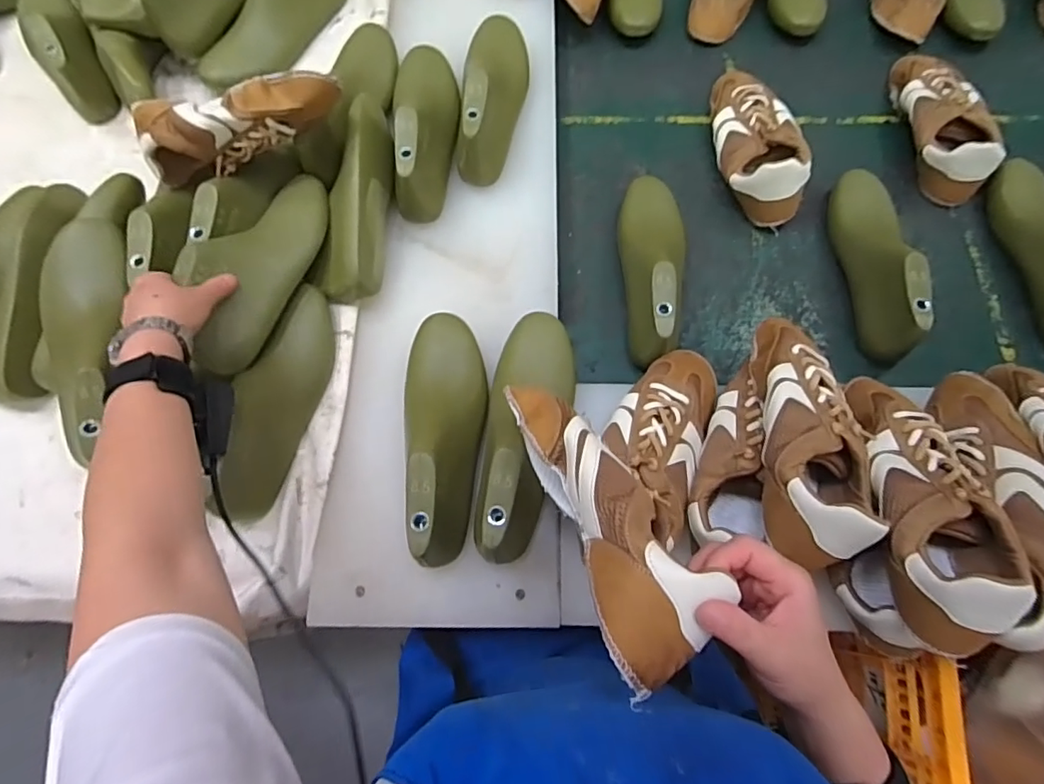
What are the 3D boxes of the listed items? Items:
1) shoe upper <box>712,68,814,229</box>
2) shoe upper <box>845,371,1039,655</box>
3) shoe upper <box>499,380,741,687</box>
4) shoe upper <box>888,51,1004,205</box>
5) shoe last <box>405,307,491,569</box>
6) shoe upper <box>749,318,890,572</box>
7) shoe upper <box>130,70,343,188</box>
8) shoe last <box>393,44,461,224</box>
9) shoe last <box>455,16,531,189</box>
[{"bbox_3d":[0.311,-0.339,0.720,0.096,0.071,0.248,-2,71,0],"label":"shoe upper"},{"bbox_3d":[0.346,0.083,0.462,0.102,0.085,0.245,6,54,1],"label":"shoe upper"},{"bbox_3d":[0.050,0.068,0.366,0.071,0.052,0.224,-21,46,-8],"label":"shoe upper"},{"bbox_3d":[0.562,-0.370,0.730,0.094,0.071,0.244,1,71,0],"label":"shoe upper"},{"bbox_3d":[-0.074,0.040,0.531,0.080,0.088,0.254,-4,71,-1],"label":"shoe last"},{"bbox_3d":[0.251,0.028,0.480,0.091,0.081,0.238,0,71,3],"label":"shoe upper"},{"bbox_3d":[-0.303,-0.289,0.578,0.232,0.071,0.068,-12,69,16],"label":"shoe upper"},{"bbox_3d":[-0.121,-0.332,0.657,0.075,0.084,0.260,-3,71,-1],"label":"shoe last"},{"bbox_3d":[-0.034,-0.382,0.675,0.079,0.080,0.248,3,71,1],"label":"shoe last"}]

